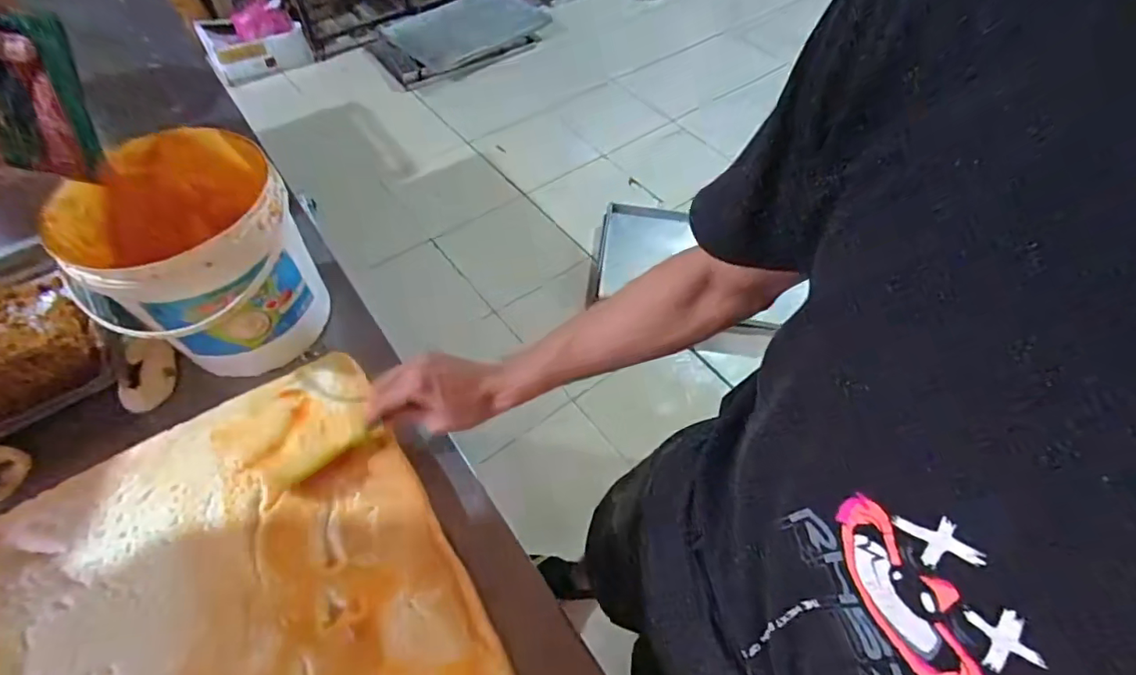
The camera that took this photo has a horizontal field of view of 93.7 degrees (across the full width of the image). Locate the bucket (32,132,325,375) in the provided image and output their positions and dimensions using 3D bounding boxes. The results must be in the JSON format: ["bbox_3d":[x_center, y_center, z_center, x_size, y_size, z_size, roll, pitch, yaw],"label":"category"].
[{"bbox_3d":[-0.372,-0.070,0.557,0.190,0.188,0.213,-33,61,-23],"label":"bucket"}]

